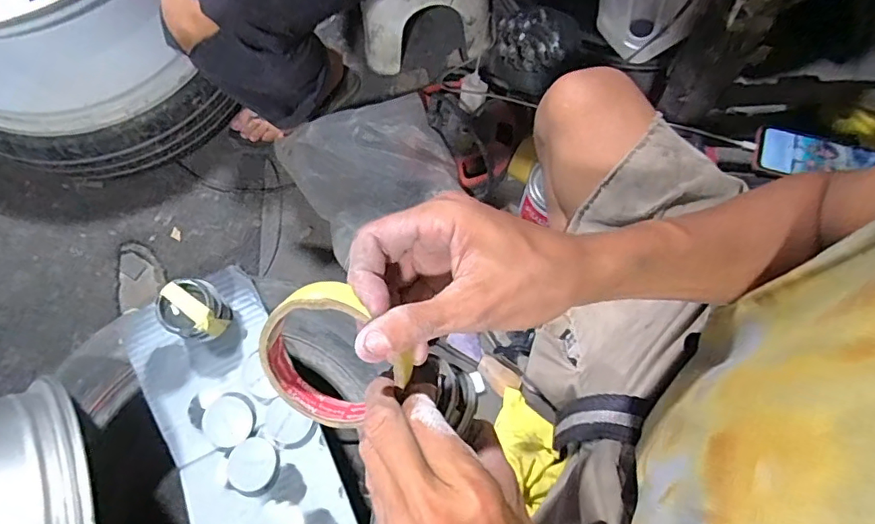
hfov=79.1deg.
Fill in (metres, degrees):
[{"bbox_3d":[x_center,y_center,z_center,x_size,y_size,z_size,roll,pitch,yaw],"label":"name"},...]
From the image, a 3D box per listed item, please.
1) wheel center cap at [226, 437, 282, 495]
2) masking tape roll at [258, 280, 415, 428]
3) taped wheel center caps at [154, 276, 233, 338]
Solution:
[{"bbox_3d":[-0.217,0.240,0.626,0.062,0.011,0.060,0,69,0],"label":"wheel center cap"},{"bbox_3d":[-0.063,0.053,0.303,0.073,0.086,0.017,34,27,-2],"label":"masking tape roll"},{"bbox_3d":[-0.282,0.061,0.624,0.061,0.087,0.064,0,69,0],"label":"taped wheel center caps"}]

